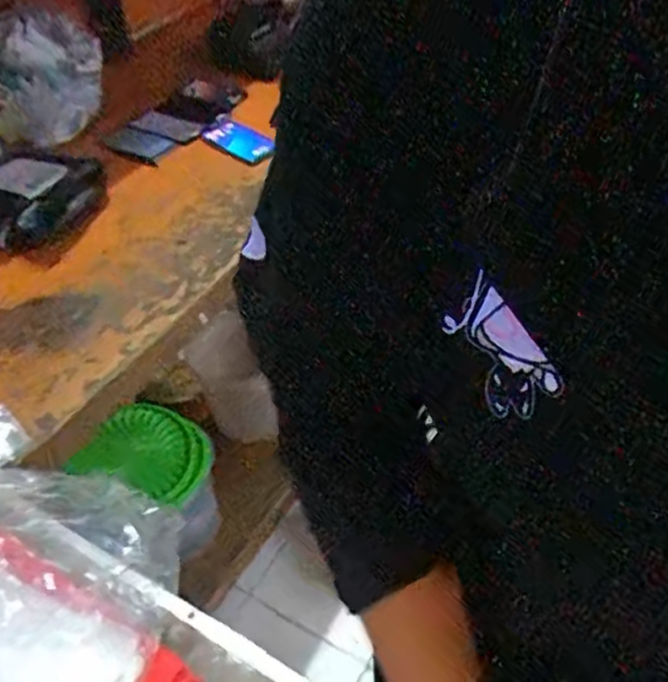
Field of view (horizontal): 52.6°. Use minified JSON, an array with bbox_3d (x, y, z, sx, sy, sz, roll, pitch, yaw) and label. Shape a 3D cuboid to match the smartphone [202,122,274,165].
[{"bbox_3d":[-0.190,-0.381,1.289,0.143,0.016,0.083,33,61,24],"label":"smartphone"}]

